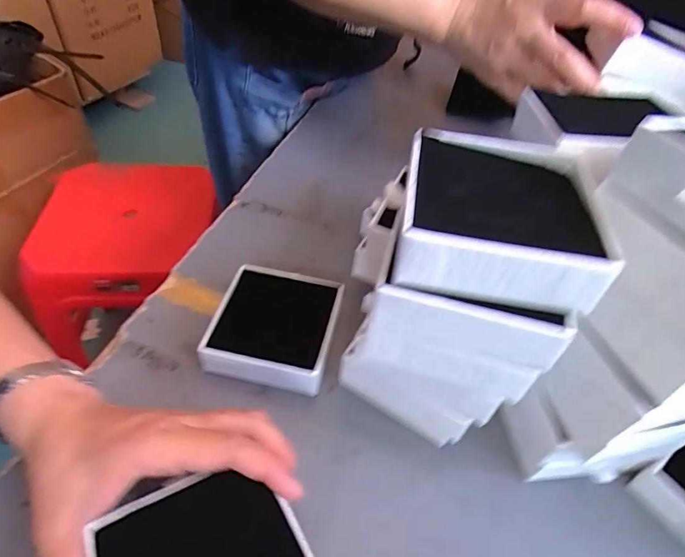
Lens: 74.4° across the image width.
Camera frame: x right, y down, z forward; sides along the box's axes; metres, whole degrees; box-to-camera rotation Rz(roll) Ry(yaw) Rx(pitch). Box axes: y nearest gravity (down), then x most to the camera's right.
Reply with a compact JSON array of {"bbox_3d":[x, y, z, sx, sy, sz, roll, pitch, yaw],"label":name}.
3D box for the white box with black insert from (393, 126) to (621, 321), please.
[{"bbox_3d":[0.078,-0.035,0.219,0.095,0.038,0.090,10,47,3],"label":"white box with black insert"}]

